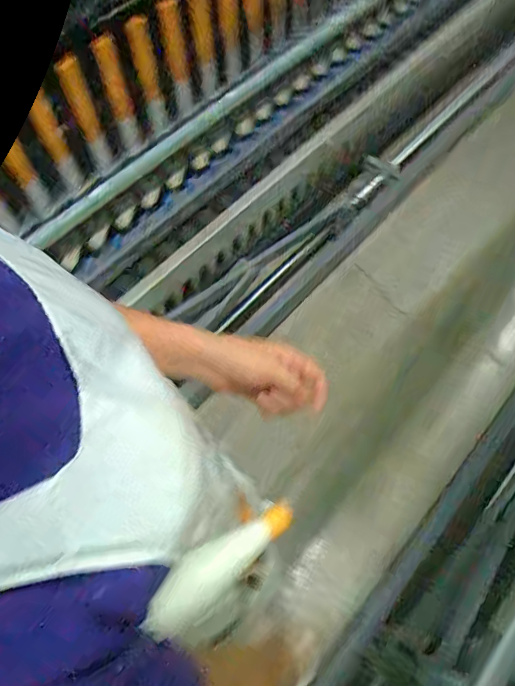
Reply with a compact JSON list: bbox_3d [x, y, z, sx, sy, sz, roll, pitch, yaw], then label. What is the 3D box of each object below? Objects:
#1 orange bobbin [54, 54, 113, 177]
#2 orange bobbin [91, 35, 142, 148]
[{"bbox_3d":[-0.282,-0.369,0.781,0.034,0.206,0.027,-22,65,-10],"label":"orange bobbin"},{"bbox_3d":[-0.235,-0.421,0.807,0.036,0.199,0.038,-13,64,-5],"label":"orange bobbin"}]

